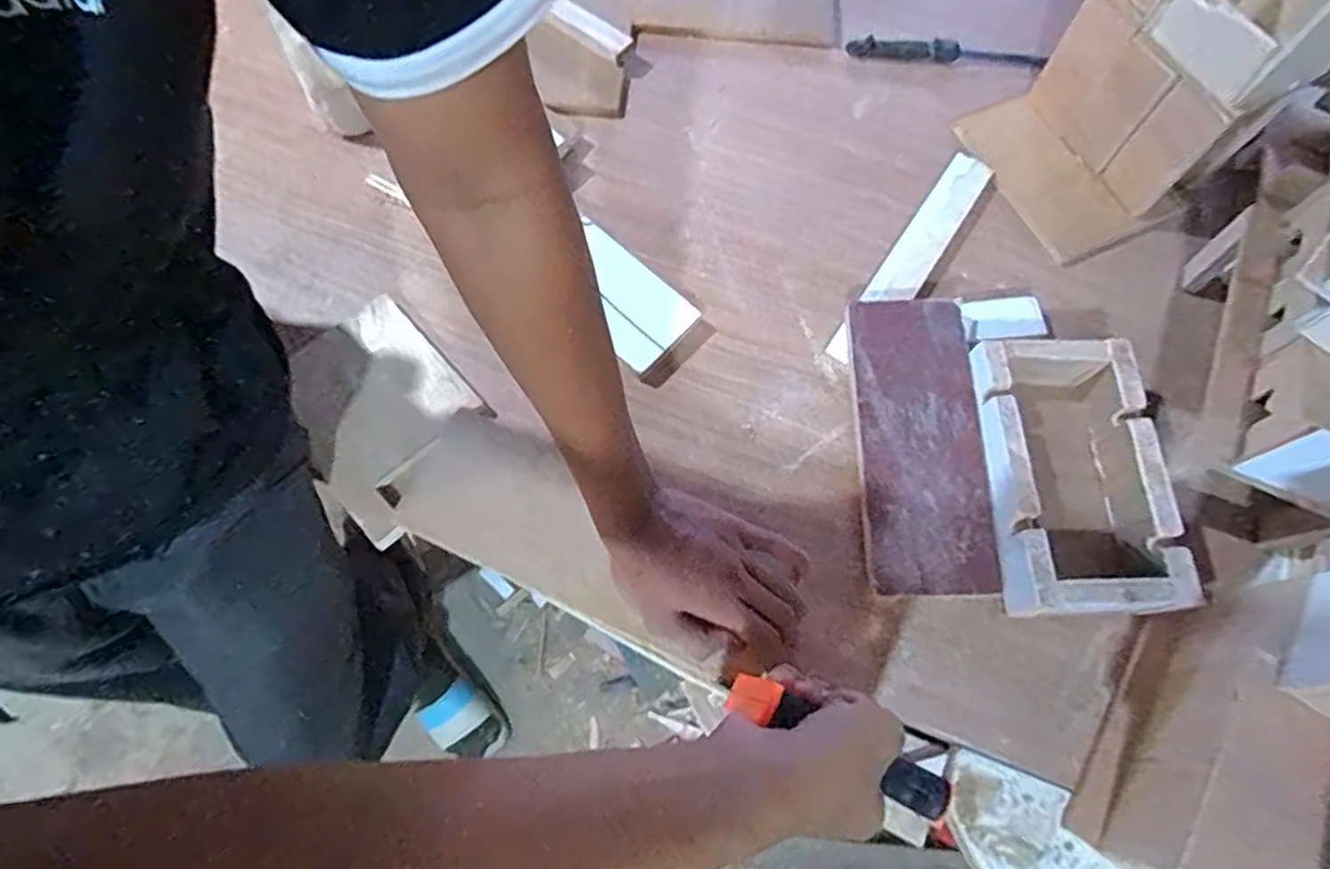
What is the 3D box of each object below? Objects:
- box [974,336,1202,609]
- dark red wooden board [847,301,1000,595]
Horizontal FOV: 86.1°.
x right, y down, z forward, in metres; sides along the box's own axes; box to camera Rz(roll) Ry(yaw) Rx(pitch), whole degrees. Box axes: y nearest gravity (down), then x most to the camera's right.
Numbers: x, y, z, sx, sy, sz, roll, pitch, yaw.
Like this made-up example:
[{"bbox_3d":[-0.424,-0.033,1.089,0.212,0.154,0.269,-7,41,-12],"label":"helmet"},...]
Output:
[{"bbox_3d":[0.307,0.031,0.548,0.121,0.060,0.207,0,69,0],"label":"box"},{"bbox_3d":[0.200,0.004,0.560,0.093,0.012,0.234,-1,73,1],"label":"dark red wooden board"}]

